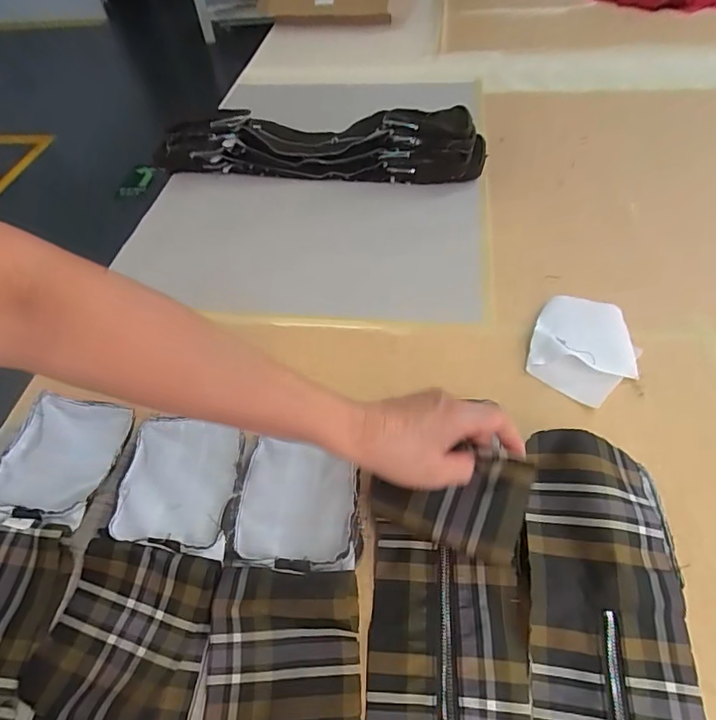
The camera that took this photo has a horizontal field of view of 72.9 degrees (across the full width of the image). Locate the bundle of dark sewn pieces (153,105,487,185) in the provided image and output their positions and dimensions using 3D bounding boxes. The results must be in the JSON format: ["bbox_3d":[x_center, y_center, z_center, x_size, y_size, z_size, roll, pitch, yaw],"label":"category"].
[{"bbox_3d":[-0.068,-0.383,0.850,0.552,0.089,0.129,3,51,8],"label":"bundle of dark sewn pieces"}]

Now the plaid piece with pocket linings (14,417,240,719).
[{"bbox_3d":[-0.193,0.266,0.352,0.131,0.033,0.489,1,51,5],"label":"plaid piece with pocket linings"}]

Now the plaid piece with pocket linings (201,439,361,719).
[{"bbox_3d":[-0.057,0.285,0.317,0.124,0.029,0.508,0,51,3],"label":"plaid piece with pocket linings"}]

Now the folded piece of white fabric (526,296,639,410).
[{"bbox_3d":[0.260,-0.014,0.555,0.116,0.026,0.144,19,54,18],"label":"folded piece of white fabric"}]

